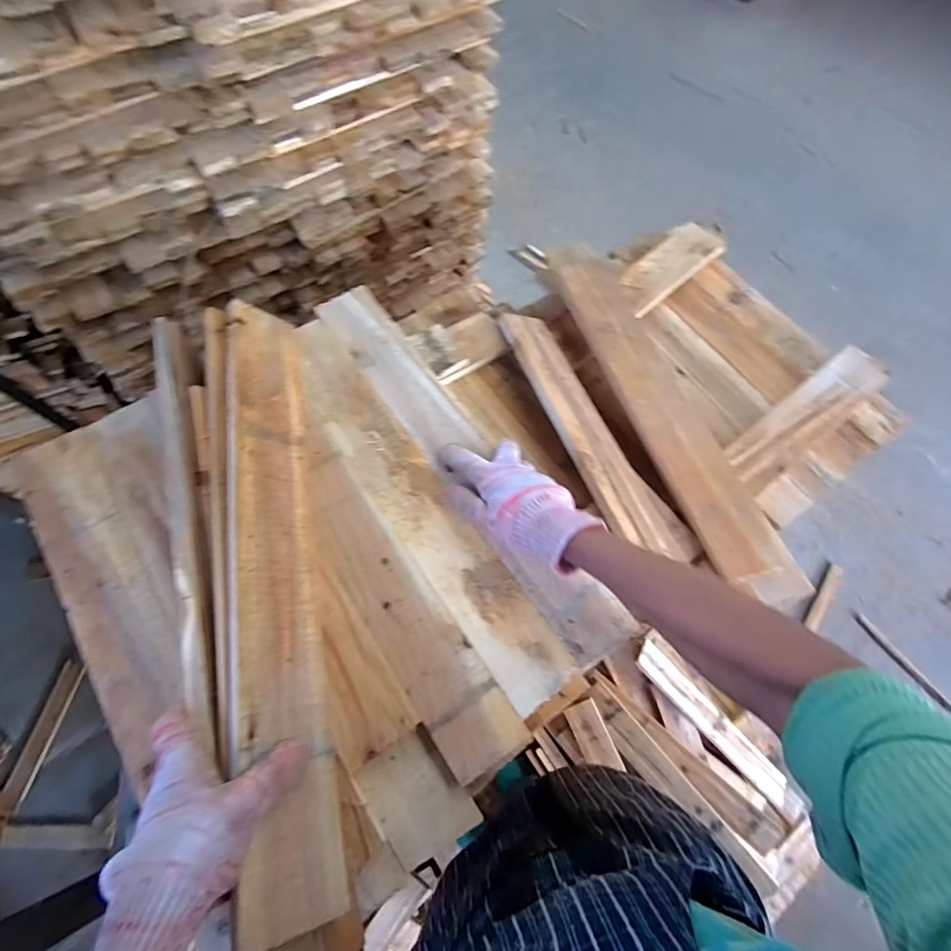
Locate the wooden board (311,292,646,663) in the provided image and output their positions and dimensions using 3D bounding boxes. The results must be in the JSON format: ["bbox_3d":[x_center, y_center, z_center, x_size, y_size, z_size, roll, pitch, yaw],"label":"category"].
[{"bbox_3d":[-0.023,-0.033,0.532,0.070,0.011,0.529,-31,71,-14],"label":"wooden board"}]

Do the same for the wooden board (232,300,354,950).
[{"bbox_3d":[-0.179,0.052,0.424,0.014,0.091,0.552,-35,60,31],"label":"wooden board"}]

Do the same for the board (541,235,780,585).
[{"bbox_3d":[0.236,-0.121,0.636,0.087,0.027,0.528,-17,68,-9],"label":"board"}]

